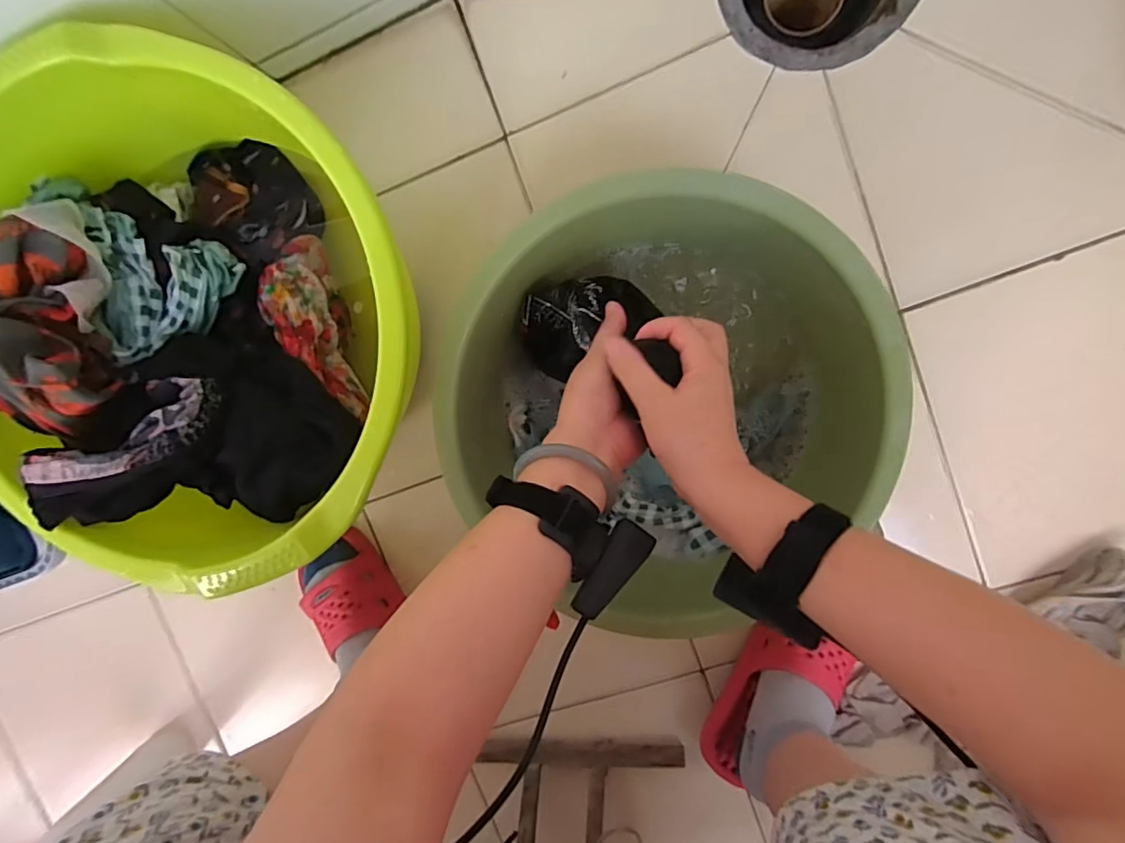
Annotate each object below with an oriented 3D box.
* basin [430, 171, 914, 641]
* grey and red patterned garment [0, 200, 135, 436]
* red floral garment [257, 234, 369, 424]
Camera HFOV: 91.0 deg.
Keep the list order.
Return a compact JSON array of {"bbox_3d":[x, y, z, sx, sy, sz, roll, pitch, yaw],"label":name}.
[{"bbox_3d":[0.097,-0.034,0.499,0.337,0.141,0.311,2,99,10],"label":"basin"},{"bbox_3d":[-0.433,-0.073,0.437,0.134,0.077,0.171,-8,98,11],"label":"grey and red patterned garment"},{"bbox_3d":[-0.238,-0.086,0.522,0.063,0.049,0.170,-19,95,12],"label":"red floral garment"}]

